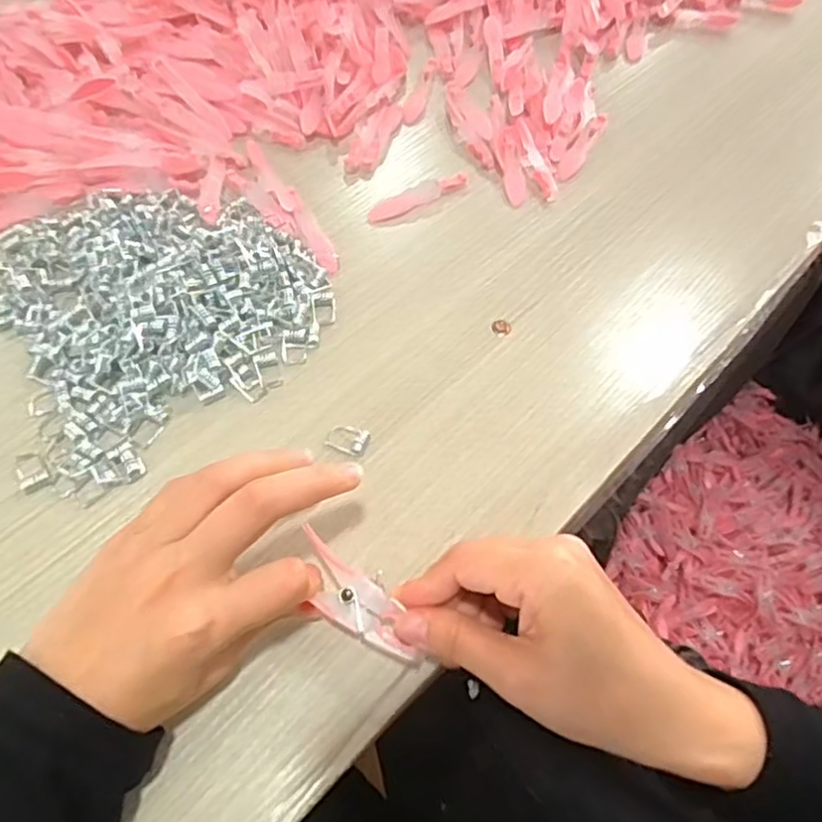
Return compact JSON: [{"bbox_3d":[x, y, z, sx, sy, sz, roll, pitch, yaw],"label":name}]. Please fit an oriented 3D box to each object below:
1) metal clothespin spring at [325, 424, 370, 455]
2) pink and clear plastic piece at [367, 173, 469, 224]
[{"bbox_3d":[-0.035,0.015,0.368,0.022,0.007,0.017,21,60,9],"label":"metal clothespin spring"},{"bbox_3d":[0.006,-0.151,0.471,0.081,0.005,0.014,-27,64,-18],"label":"pink and clear plastic piece"}]

